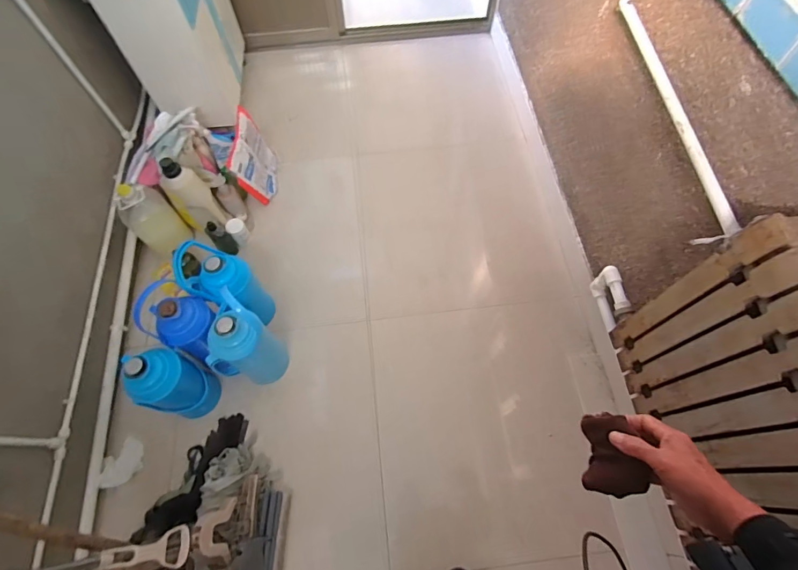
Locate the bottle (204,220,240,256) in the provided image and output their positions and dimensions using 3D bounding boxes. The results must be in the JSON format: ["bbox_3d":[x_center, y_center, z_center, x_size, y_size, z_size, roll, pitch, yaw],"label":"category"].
[{"bbox_3d":[-0.658,-0.173,1.522,0.083,0.144,0.066,34,68,15],"label":"bottle"}]

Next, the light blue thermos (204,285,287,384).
[{"bbox_3d":[-0.466,0.190,1.267,0.171,0.455,0.152,-8,64,-5],"label":"light blue thermos"}]

